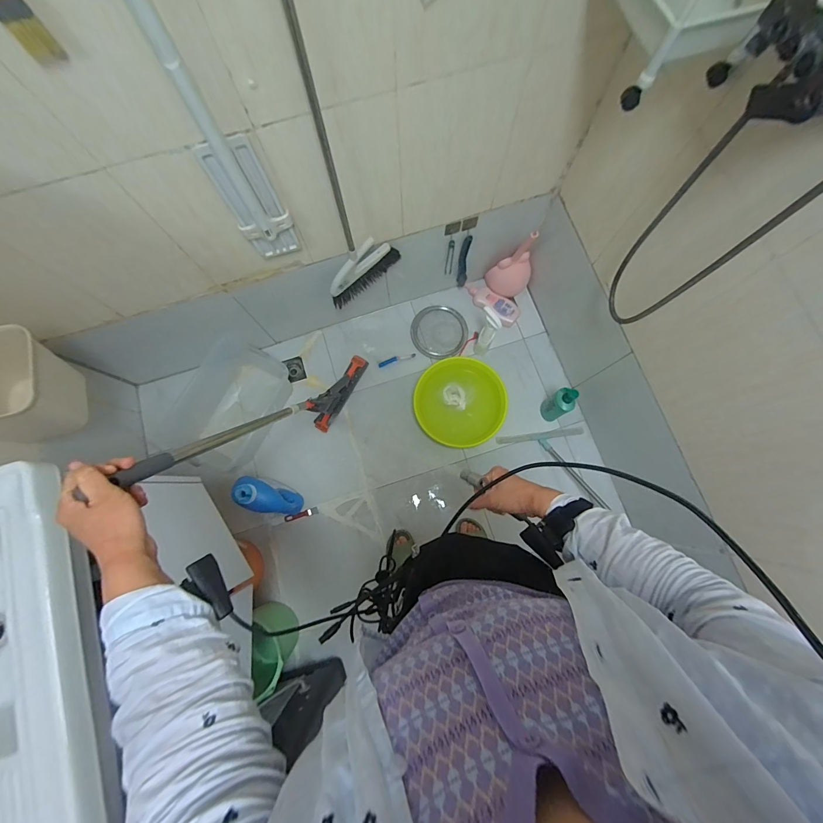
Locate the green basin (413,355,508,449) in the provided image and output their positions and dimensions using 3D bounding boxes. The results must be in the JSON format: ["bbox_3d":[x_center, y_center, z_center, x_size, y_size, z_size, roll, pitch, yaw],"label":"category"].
[{"bbox_3d":[0.193,-0.033,1.508,0.343,0.144,0.342,0,78,1],"label":"green basin"}]

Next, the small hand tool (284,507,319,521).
[{"bbox_3d":[-0.442,0.417,1.487,0.134,0.013,0.031,-18,78,-3],"label":"small hand tool"}]

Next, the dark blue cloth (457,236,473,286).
[{"bbox_3d":[0.217,-0.611,1.525,0.047,0.292,0.032,13,79,3],"label":"dark blue cloth"}]

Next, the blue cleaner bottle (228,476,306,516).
[{"bbox_3d":[-0.497,0.315,1.343,0.085,0.334,0.092,17,78,30],"label":"blue cleaner bottle"}]

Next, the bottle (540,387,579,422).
[{"bbox_3d":[0.580,-0.030,1.455,0.066,0.268,0.099,-32,79,-6],"label":"bottle"}]

